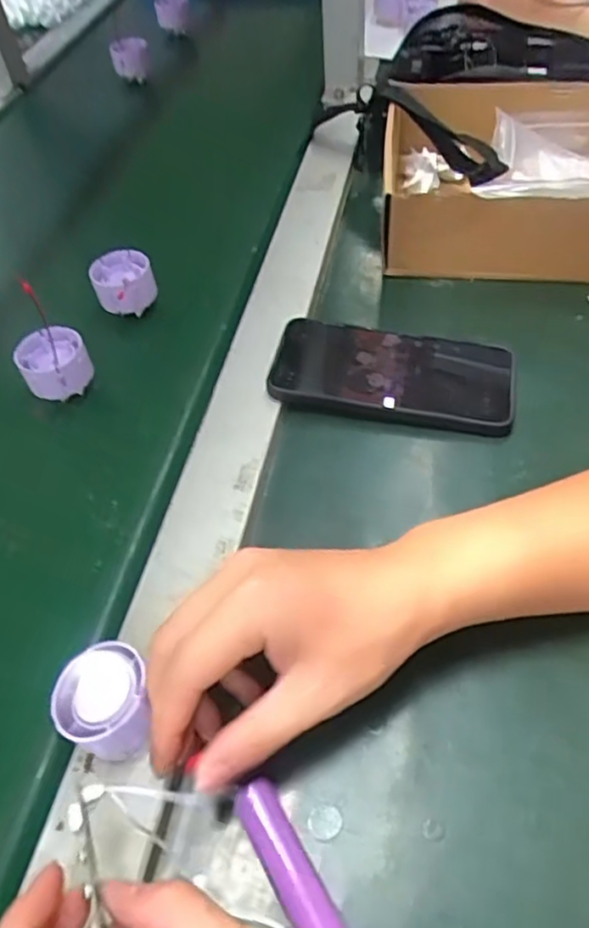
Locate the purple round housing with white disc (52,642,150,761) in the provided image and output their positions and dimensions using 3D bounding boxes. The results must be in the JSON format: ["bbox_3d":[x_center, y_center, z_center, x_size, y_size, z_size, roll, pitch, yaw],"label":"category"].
[{"bbox_3d":[-0.088,0.112,0.306,0.041,0.035,0.046,-6,51,-1],"label":"purple round housing with white disc"}]

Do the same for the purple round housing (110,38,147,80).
[{"bbox_3d":[-0.199,-0.491,0.792,0.042,0.040,0.031,-16,52,-9],"label":"purple round housing"}]

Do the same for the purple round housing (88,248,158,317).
[{"bbox_3d":[-0.134,-0.142,0.517,0.046,0.035,0.049,-2,51,2],"label":"purple round housing"}]

